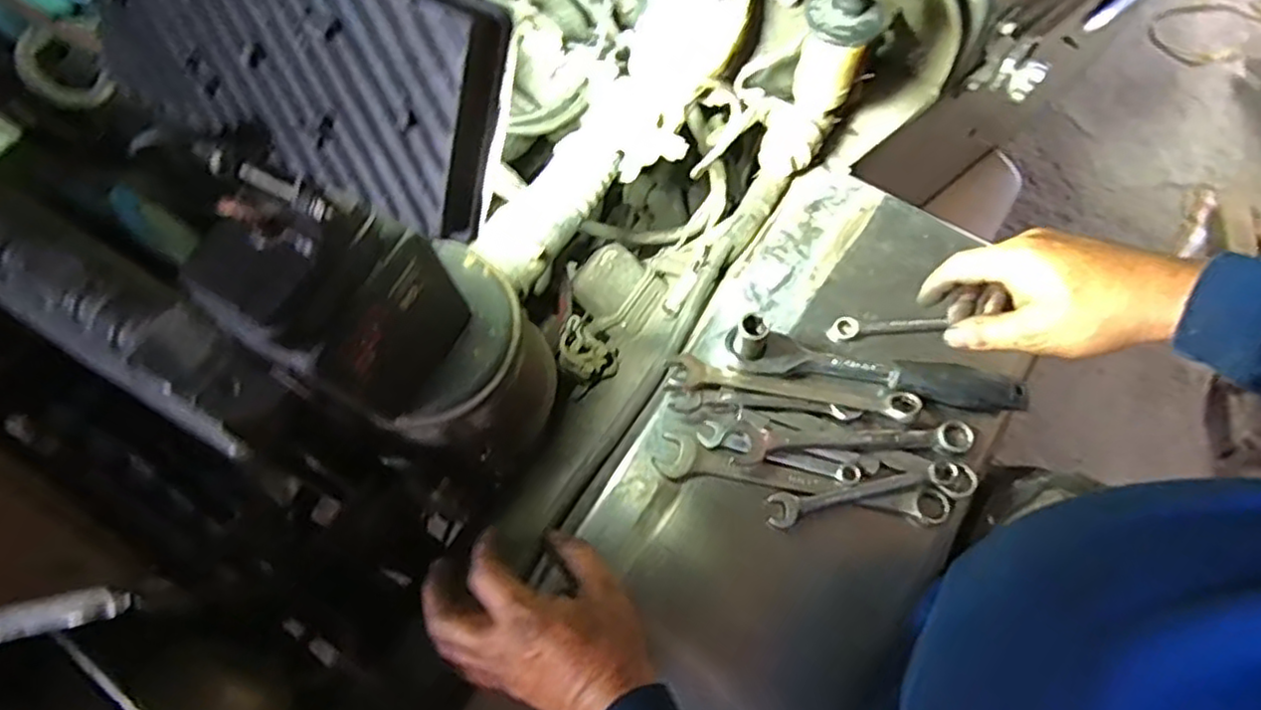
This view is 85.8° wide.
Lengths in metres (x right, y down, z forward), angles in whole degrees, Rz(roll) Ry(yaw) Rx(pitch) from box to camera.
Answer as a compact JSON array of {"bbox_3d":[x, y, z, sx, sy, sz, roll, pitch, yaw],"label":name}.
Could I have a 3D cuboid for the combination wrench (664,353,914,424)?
[{"bbox_3d":[0.134,0.027,0.557,0.199,0.015,0.031,9,72,2],"label":"combination wrench"}]

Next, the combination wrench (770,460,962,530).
[{"bbox_3d":[0.181,0.107,0.528,0.149,0.017,0.025,-10,72,-5],"label":"combination wrench"}]

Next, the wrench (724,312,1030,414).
[{"bbox_3d":[0.199,0.015,0.561,0.237,0.034,0.052,17,72,4],"label":"wrench"}]

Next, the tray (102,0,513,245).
[{"bbox_3d":[-0.149,-0.134,0.302,0.197,0.096,0.024,26,30,11],"label":"tray"}]

